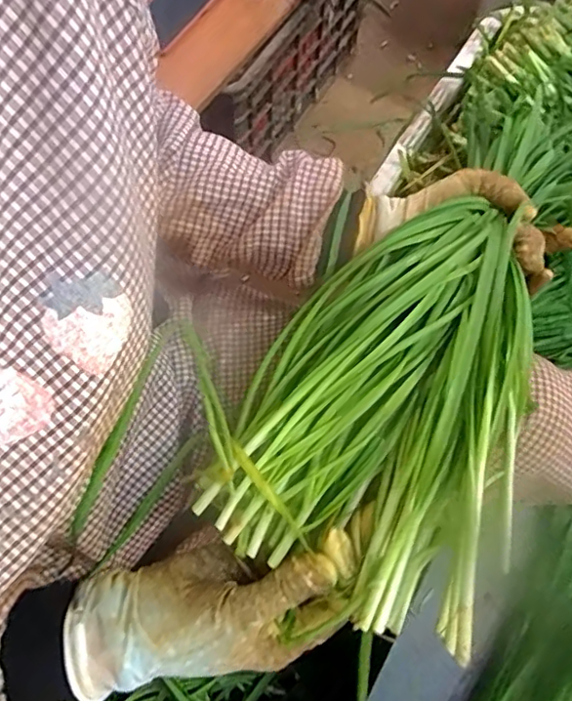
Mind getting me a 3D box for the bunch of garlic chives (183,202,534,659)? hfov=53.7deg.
[{"bbox_3d":[0.069,0.017,0.359,0.176,0.042,0.263,28,71,9],"label":"bunch of garlic chives"}]

